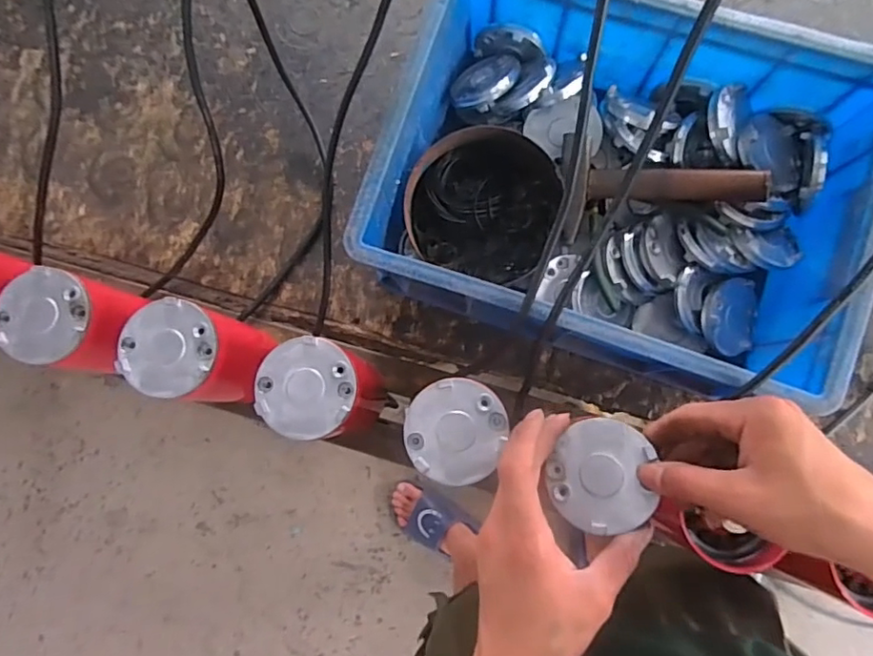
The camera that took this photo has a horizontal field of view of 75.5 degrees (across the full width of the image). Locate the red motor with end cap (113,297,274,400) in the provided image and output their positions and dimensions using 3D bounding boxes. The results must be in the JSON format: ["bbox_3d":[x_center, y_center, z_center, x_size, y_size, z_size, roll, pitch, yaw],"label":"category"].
[{"bbox_3d":[-0.201,0.028,0.518,0.075,0.178,0.078,-6,82,3],"label":"red motor with end cap"}]

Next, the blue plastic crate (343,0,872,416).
[{"bbox_3d":[0.159,-0.123,0.517,0.388,0.152,0.285,19,84,6],"label":"blue plastic crate"}]

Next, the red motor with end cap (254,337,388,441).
[{"bbox_3d":[-0.092,0.056,0.503,0.070,0.172,0.072,-1,83,4],"label":"red motor with end cap"}]

